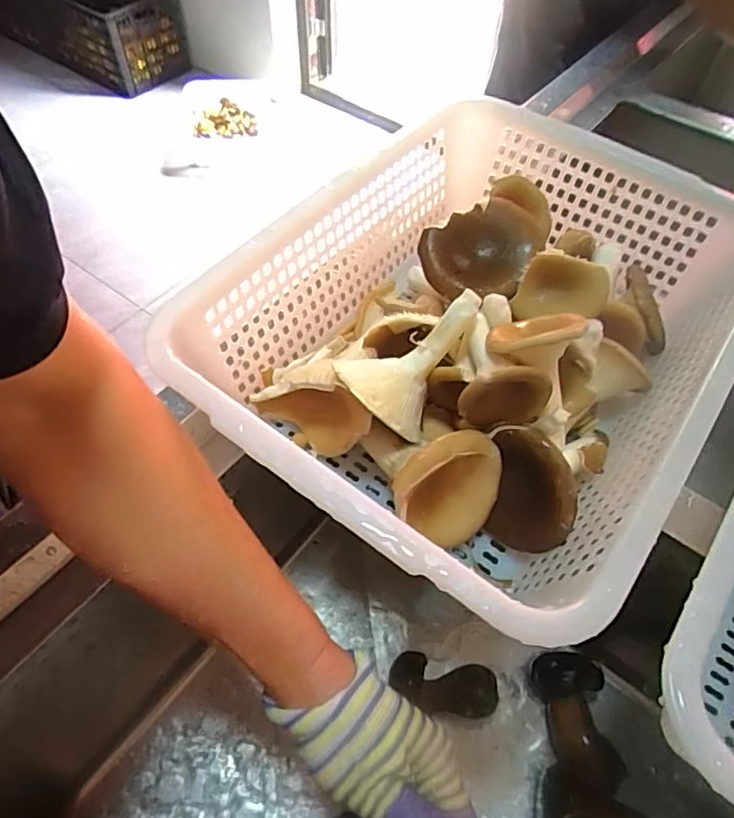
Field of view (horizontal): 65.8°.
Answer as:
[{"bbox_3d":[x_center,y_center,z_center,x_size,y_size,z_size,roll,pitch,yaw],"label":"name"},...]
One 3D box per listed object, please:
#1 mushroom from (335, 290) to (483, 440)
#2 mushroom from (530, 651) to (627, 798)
[{"bbox_3d":[0.022,-0.036,0.377,0.066,0.054,0.094,23,58,13],"label":"mushroom"},{"bbox_3d":[0.200,0.293,0.534,0.065,0.049,0.118,-7,56,-6],"label":"mushroom"}]

